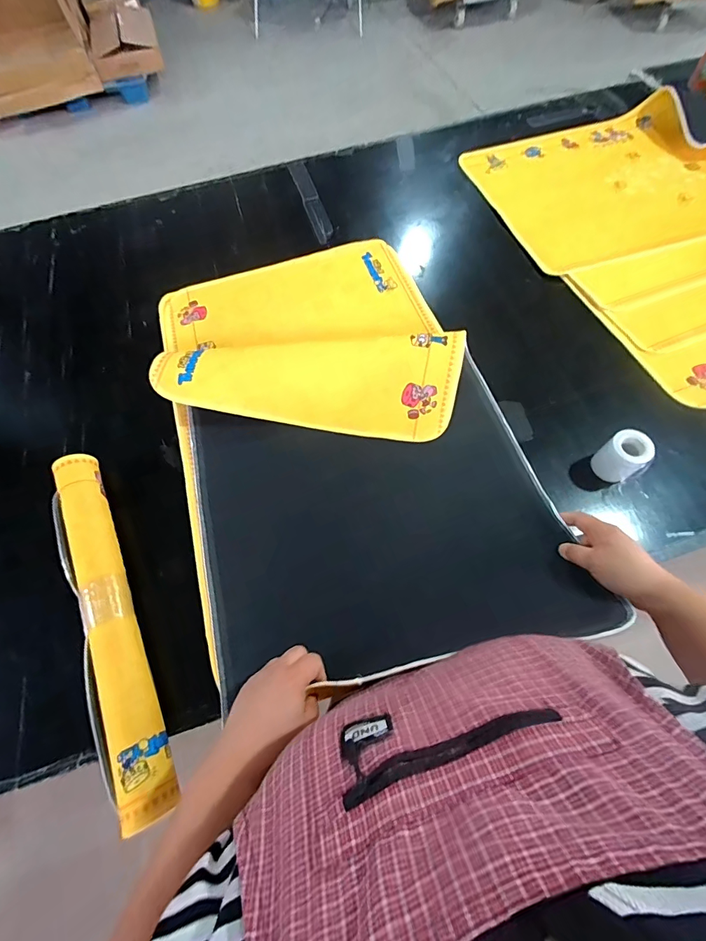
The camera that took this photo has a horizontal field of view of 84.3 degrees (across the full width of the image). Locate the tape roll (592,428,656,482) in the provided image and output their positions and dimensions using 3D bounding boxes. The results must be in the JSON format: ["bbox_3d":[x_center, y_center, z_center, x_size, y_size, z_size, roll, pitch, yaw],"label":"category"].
[{"bbox_3d":[0.404,-0.022,0.585,0.042,0.071,0.055,-34,67,-13],"label":"tape roll"}]

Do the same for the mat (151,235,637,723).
[{"bbox_3d":[-0.033,-0.087,0.640,0.496,0.093,0.821,-18,65,-5],"label":"mat"}]

